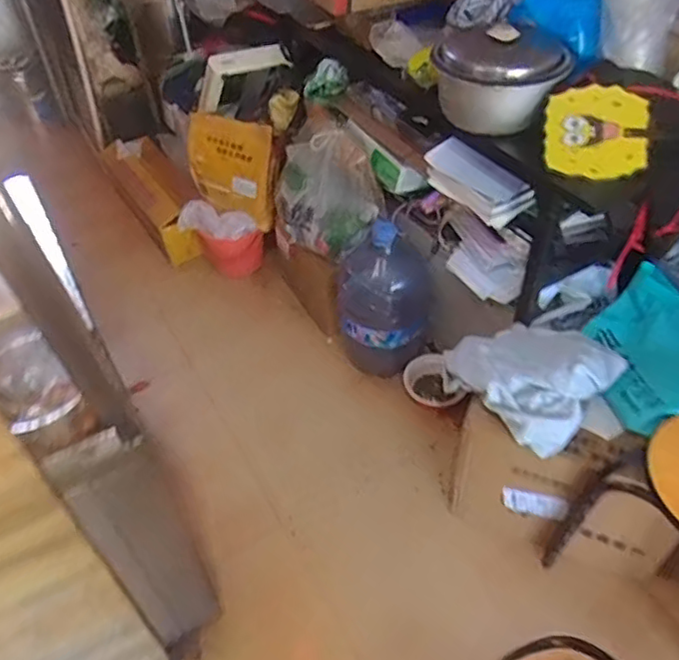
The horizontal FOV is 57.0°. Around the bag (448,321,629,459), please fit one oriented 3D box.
[{"bbox_3d":[0.394,0.066,1.274,0.290,0.095,0.291,-35,54,-28],"label":"bag"}]

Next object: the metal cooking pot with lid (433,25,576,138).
[{"bbox_3d":[0.314,-0.501,1.224,0.243,0.145,0.278,11,47,13],"label":"metal cooking pot with lid"}]

